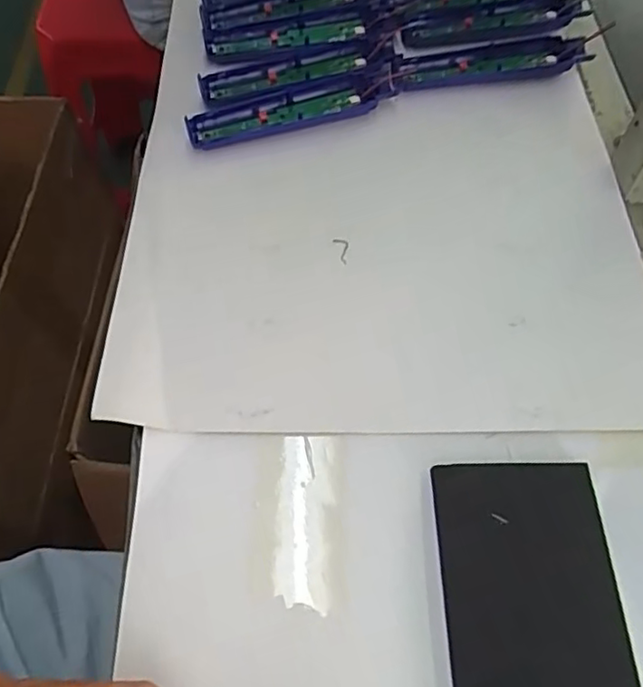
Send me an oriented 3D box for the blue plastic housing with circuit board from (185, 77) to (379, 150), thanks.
[{"bbox_3d":[-0.030,-0.189,0.502,0.158,0.012,0.035,-14,61,-8],"label":"blue plastic housing with circuit board"}]

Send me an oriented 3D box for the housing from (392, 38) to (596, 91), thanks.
[{"bbox_3d":[0.144,-0.246,0.539,0.174,0.014,0.043,-11,61,-6],"label":"housing"}]

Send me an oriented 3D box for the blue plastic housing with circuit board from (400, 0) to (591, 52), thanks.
[{"bbox_3d":[0.158,-0.297,0.572,0.179,0.013,0.046,-10,60,-5],"label":"blue plastic housing with circuit board"}]

